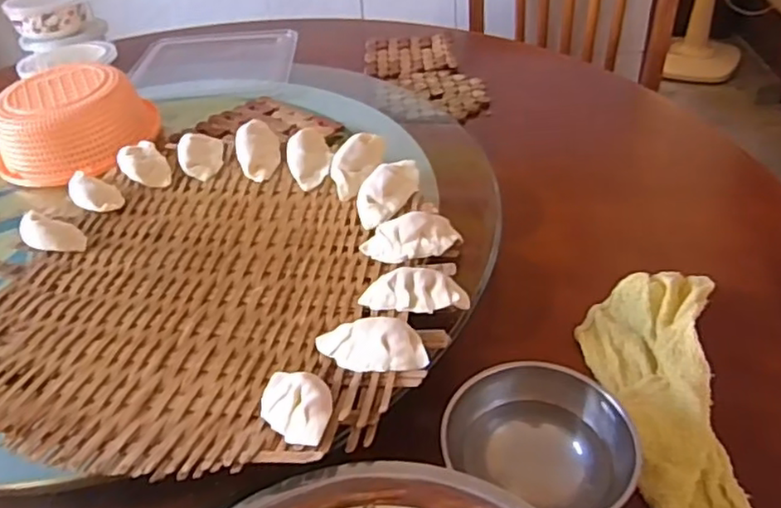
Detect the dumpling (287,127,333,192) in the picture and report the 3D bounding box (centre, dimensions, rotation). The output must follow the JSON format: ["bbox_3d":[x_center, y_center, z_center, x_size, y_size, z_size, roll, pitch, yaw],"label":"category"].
[{"bbox_3d":[-0.076,-0.088,0.595,0.040,0.035,0.061,-7,39,-2],"label":"dumpling"}]

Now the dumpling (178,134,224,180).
[{"bbox_3d":[-0.183,-0.095,0.613,0.042,0.027,0.054,-15,41,-13],"label":"dumpling"}]

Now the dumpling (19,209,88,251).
[{"bbox_3d":[-0.282,-0.017,0.528,0.057,0.020,0.028,20,43,3],"label":"dumpling"}]

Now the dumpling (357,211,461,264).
[{"bbox_3d":[0.016,-0.012,0.501,0.076,0.028,0.031,-4,39,1],"label":"dumpling"}]

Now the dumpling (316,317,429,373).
[{"bbox_3d":[-0.013,0.059,0.406,0.074,0.020,0.036,5,40,12],"label":"dumpling"}]

